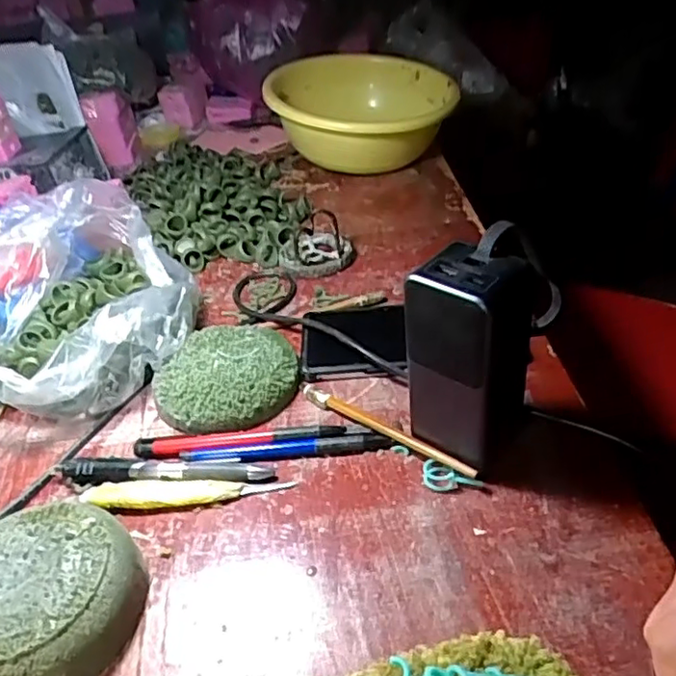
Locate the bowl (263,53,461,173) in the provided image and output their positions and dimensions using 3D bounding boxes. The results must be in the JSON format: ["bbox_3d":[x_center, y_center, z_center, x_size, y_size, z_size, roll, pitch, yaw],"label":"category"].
[{"bbox_3d":[0.029,-0.291,0.808,0.236,0.106,0.262,4,39,15],"label":"bowl"}]

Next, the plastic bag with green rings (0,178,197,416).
[{"bbox_3d":[-0.215,-0.040,0.503,0.179,0.107,0.210,-29,42,-26],"label":"plastic bag with green rings"}]

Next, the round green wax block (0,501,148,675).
[{"bbox_3d":[-0.154,0.137,0.324,0.098,0.037,0.095,-5,37,3],"label":"round green wax block"}]

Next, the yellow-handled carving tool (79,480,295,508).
[{"bbox_3d":[-0.095,0.096,0.389,0.129,0.011,0.017,-5,37,2],"label":"yellow-handled carving tool"}]

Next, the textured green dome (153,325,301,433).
[{"bbox_3d":[-0.083,0.027,0.464,0.102,0.022,0.099,-5,37,3],"label":"textured green dome"}]

